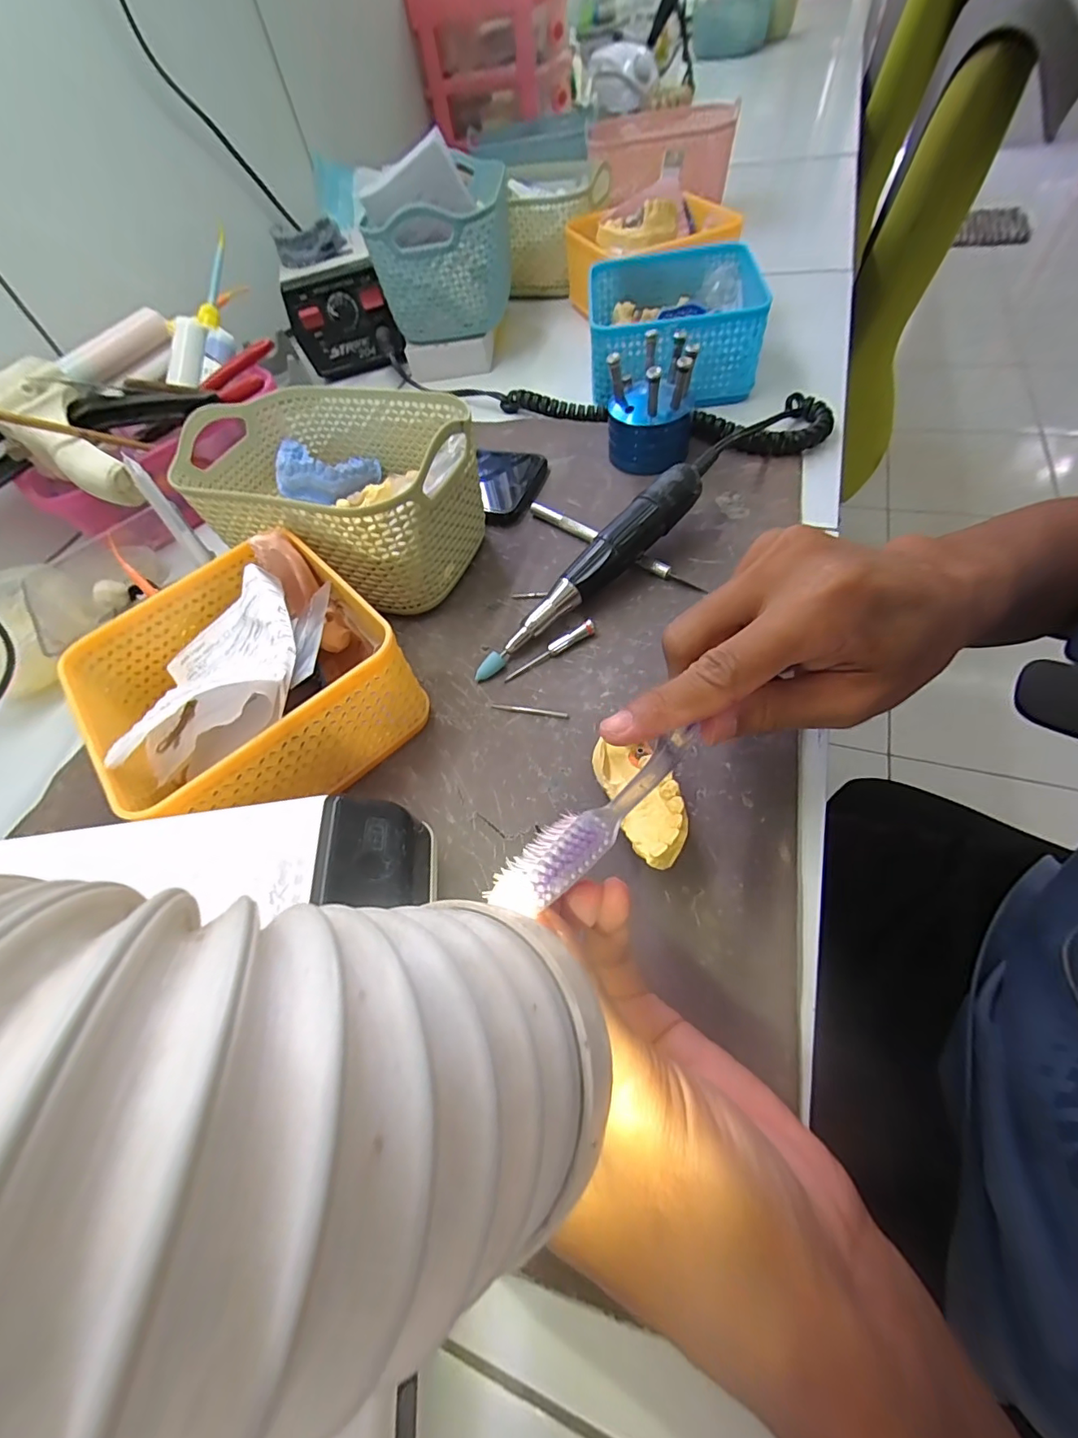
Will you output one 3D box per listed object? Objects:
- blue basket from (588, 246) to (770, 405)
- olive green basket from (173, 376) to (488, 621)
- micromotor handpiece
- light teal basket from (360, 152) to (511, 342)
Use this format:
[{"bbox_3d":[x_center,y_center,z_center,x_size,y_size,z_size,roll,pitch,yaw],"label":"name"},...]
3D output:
[{"bbox_3d":[0.108,-0.328,0.429,0.130,0.060,0.145,-2,58,7],"label":"blue basket"},{"bbox_3d":[-0.122,-0.140,0.328,0.171,0.085,0.114,15,62,17],"label":"olive green basket"},{"bbox_3d":[0.030,-0.086,0.299,0.174,0.021,0.021,-44,64,-5],"label":"micromotor handpiece"},{"bbox_3d":[-0.086,-0.420,0.468,0.122,0.084,0.139,-9,57,3],"label":"light teal basket"}]

